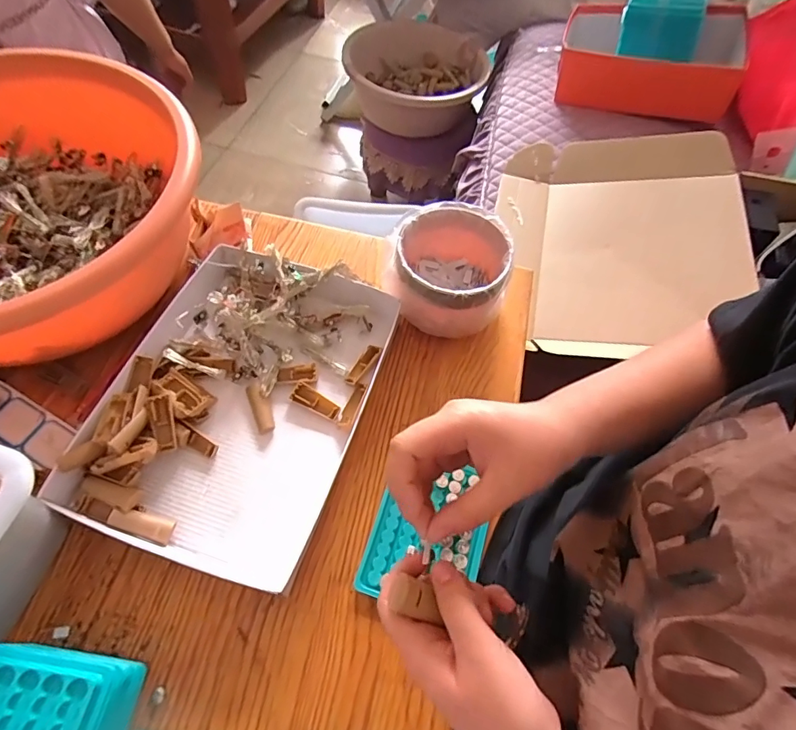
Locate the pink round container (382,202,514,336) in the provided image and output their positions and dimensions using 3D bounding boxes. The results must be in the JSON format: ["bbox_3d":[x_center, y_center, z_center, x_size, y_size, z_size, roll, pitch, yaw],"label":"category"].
[{"bbox_3d":[0.051,-0.100,0.497,0.119,0.073,0.113,2,59,-3],"label":"pink round container"}]

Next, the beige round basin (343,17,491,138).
[{"bbox_3d":[0.039,-0.690,1.141,0.322,0.122,0.335,2,59,-3],"label":"beige round basin"}]

